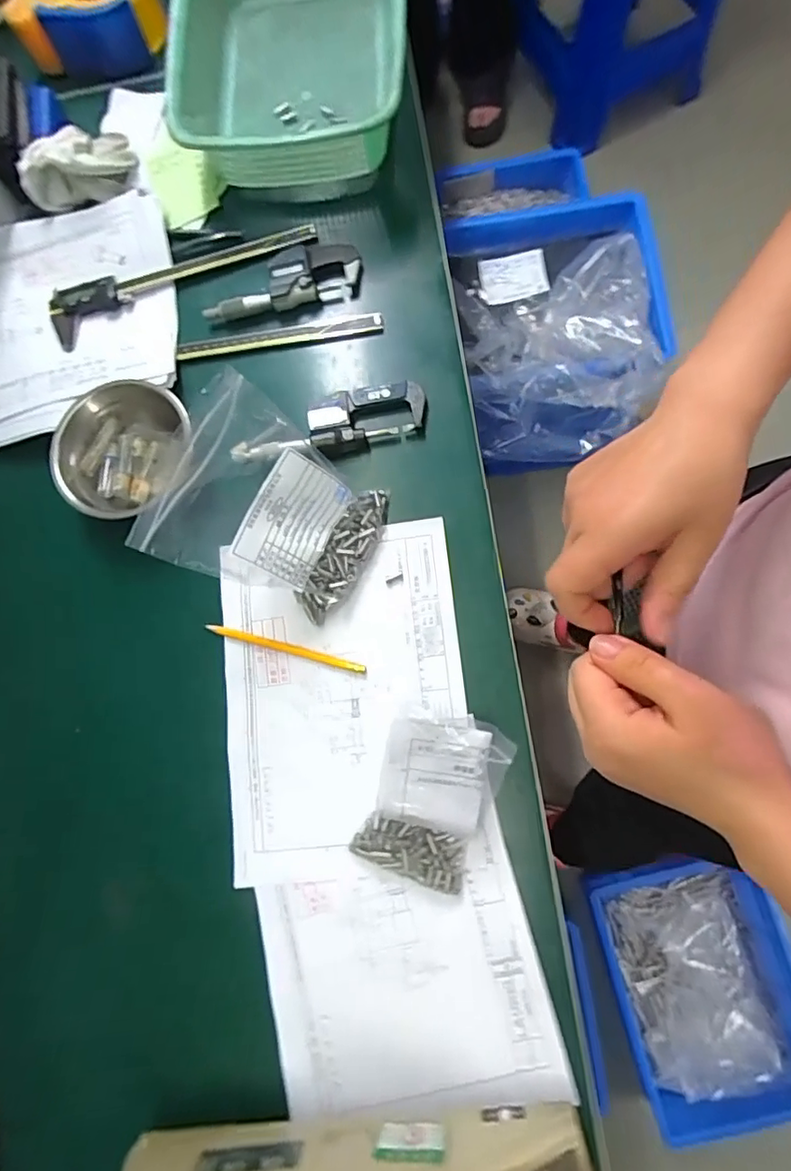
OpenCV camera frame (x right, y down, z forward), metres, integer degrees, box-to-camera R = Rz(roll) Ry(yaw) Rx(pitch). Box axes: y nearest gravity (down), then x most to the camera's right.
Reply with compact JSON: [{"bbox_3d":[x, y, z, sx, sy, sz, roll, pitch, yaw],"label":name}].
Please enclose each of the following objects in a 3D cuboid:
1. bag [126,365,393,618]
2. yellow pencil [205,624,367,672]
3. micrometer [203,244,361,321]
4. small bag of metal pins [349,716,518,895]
[{"bbox_3d":[-0.099,-0.060,0.463,0.187,0.035,0.139,31,86,-36],"label":"bag"},{"bbox_3d":[-0.100,0.057,0.507,0.148,0.011,0.010,15,80,7],"label":"yellow pencil"},{"bbox_3d":[-0.114,-0.305,0.562,0.157,0.023,0.055,-14,77,2],"label":"micrometer"},{"bbox_3d":[0.028,0.170,0.452,0.097,0.055,0.137,17,81,8],"label":"small bag of metal pins"}]

